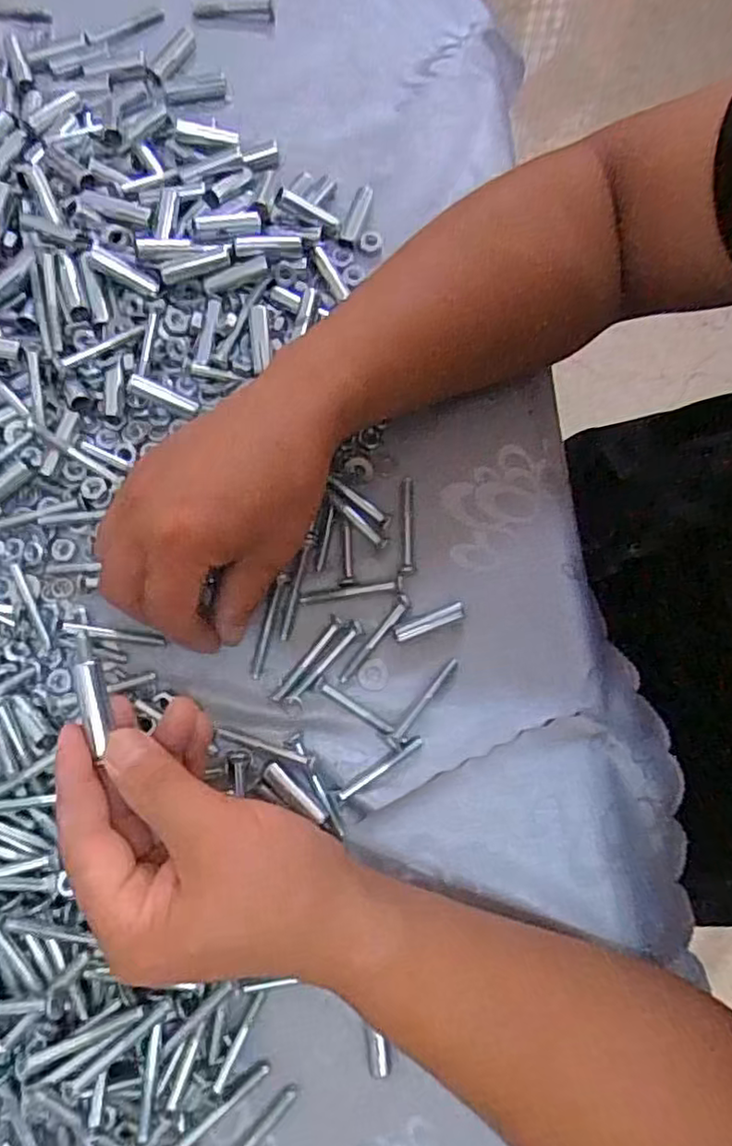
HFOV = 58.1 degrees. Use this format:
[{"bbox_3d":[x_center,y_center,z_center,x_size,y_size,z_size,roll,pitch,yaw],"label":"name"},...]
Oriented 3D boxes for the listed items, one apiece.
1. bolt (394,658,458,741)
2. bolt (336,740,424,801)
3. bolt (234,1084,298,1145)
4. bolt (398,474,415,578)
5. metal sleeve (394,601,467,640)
[{"bbox_3d":[0.032,0.065,0.344,0.007,0.004,0.051,35,81,6],"label":"bolt"},{"bbox_3d":[0.007,0.099,0.336,0.049,0.004,0.006,-33,81,-6],"label":"bolt"},{"bbox_3d":[-0.054,0.263,0.305,0.010,0.005,0.057,41,82,7],"label":"bolt"},{"bbox_3d":[0.023,-0.027,0.362,0.007,0.007,0.056,2,79,0],"label":"bolt"},{"bbox_3d":[0.034,0.026,0.353,0.039,0.005,0.009,-21,80,-4],"label":"metal sleeve"}]

